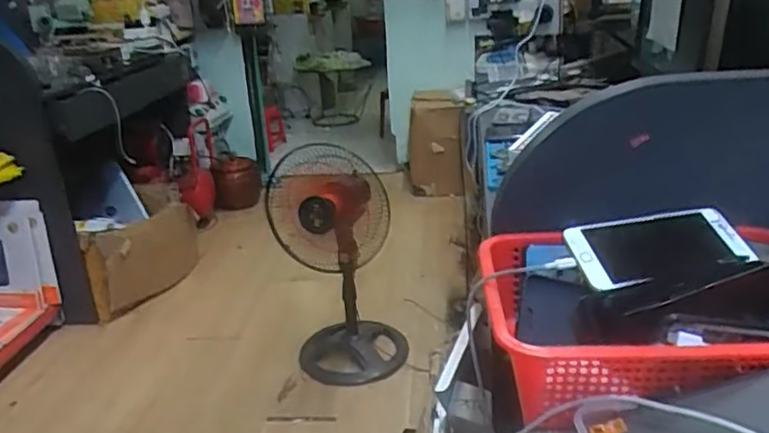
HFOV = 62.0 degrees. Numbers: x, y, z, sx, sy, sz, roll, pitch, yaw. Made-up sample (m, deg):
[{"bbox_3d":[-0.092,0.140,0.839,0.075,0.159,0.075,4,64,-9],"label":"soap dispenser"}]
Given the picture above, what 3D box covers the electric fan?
[{"bbox_3d":[-0.142,0.117,1.854,0.323,0.649,0.291,-13,23,-20],"label":"electric fan"}]

